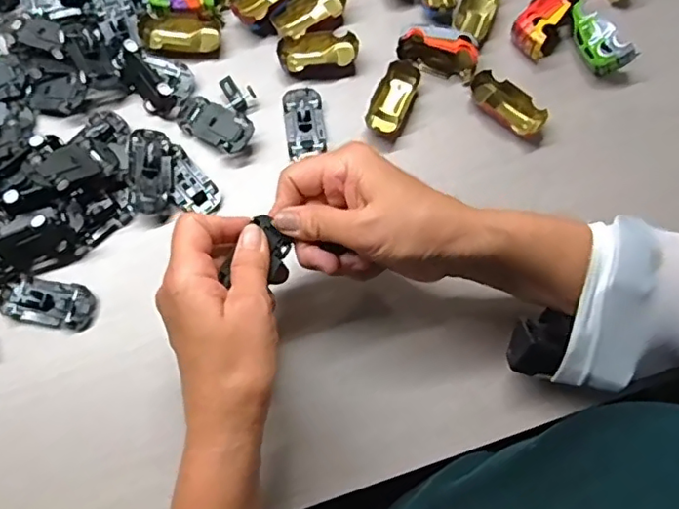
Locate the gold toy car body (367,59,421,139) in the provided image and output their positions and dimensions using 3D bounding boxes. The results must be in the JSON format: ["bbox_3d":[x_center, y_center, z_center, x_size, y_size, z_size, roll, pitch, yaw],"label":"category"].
[{"bbox_3d":[0.043,-0.125,0.459,0.029,0.013,0.063,22,75,4],"label":"gold toy car body"}]

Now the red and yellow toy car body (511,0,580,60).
[{"bbox_3d":[0.169,-0.193,0.473,0.036,0.030,0.063,37,76,8],"label":"red and yellow toy car body"}]

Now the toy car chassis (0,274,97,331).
[{"bbox_3d":[-0.206,0.034,0.405,0.062,0.011,0.032,9,74,1],"label":"toy car chassis"}]

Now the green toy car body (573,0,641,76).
[{"bbox_3d":[0.208,-0.177,0.465,0.028,0.035,0.066,-22,76,-8],"label":"green toy car body"}]

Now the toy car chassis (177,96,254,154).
[{"bbox_3d":[-0.097,-0.101,0.447,0.062,0.020,0.032,32,76,7],"label":"toy car chassis"}]

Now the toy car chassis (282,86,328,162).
[{"bbox_3d":[-0.028,-0.106,0.453,0.031,0.010,0.062,-8,75,-4],"label":"toy car chassis"}]

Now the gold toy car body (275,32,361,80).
[{"bbox_3d":[-0.018,-0.163,0.467,0.064,0.012,0.034,-7,75,-4],"label":"gold toy car body"}]

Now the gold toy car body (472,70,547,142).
[{"bbox_3d":[0.135,-0.118,0.458,0.067,0.014,0.030,36,76,8],"label":"gold toy car body"}]

